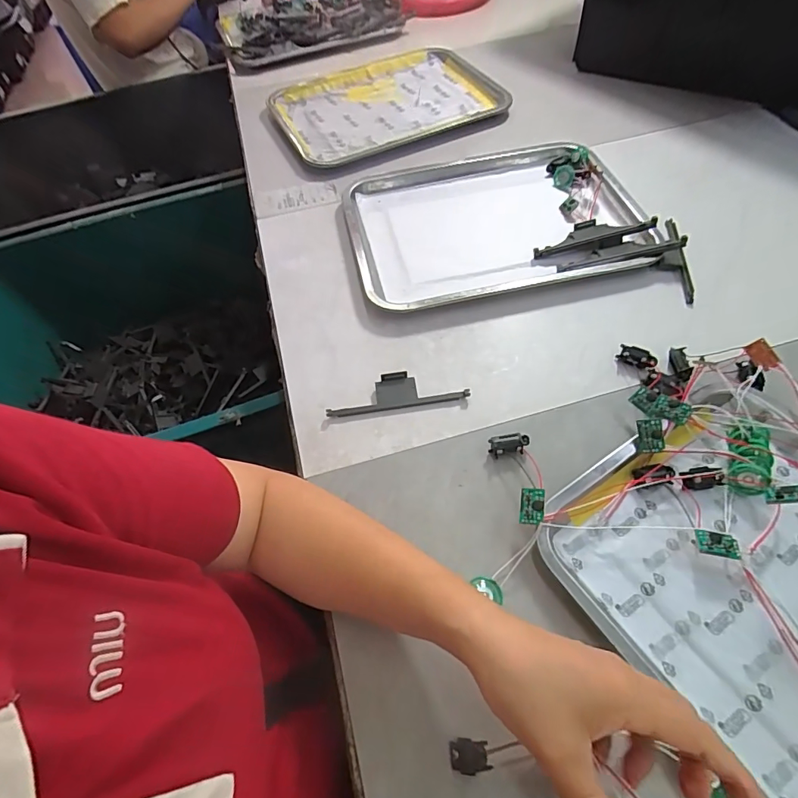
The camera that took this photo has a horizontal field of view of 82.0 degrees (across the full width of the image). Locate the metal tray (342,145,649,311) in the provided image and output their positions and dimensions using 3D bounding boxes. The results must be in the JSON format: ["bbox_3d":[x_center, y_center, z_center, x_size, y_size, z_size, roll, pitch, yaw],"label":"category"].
[{"bbox_3d":[0.115,-0.227,0.582,0.347,0.024,0.257,-13,56,-5],"label":"metal tray"}]

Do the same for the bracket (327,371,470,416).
[{"bbox_3d":[-0.002,-0.008,0.451,0.136,0.013,0.034,-8,56,-1],"label":"bracket"}]

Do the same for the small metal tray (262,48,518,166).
[{"bbox_3d":[-0.029,-0.495,0.765,0.335,0.028,0.270,-23,59,-10],"label":"small metal tray"}]

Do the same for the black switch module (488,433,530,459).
[{"bbox_3d":[0.098,0.042,0.411,0.035,0.015,0.016,-7,56,-1],"label":"black switch module"}]

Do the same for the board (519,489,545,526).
[{"bbox_3d":[0.103,0.084,0.358,0.018,0.004,0.028,1,62,20],"label":"board"}]

